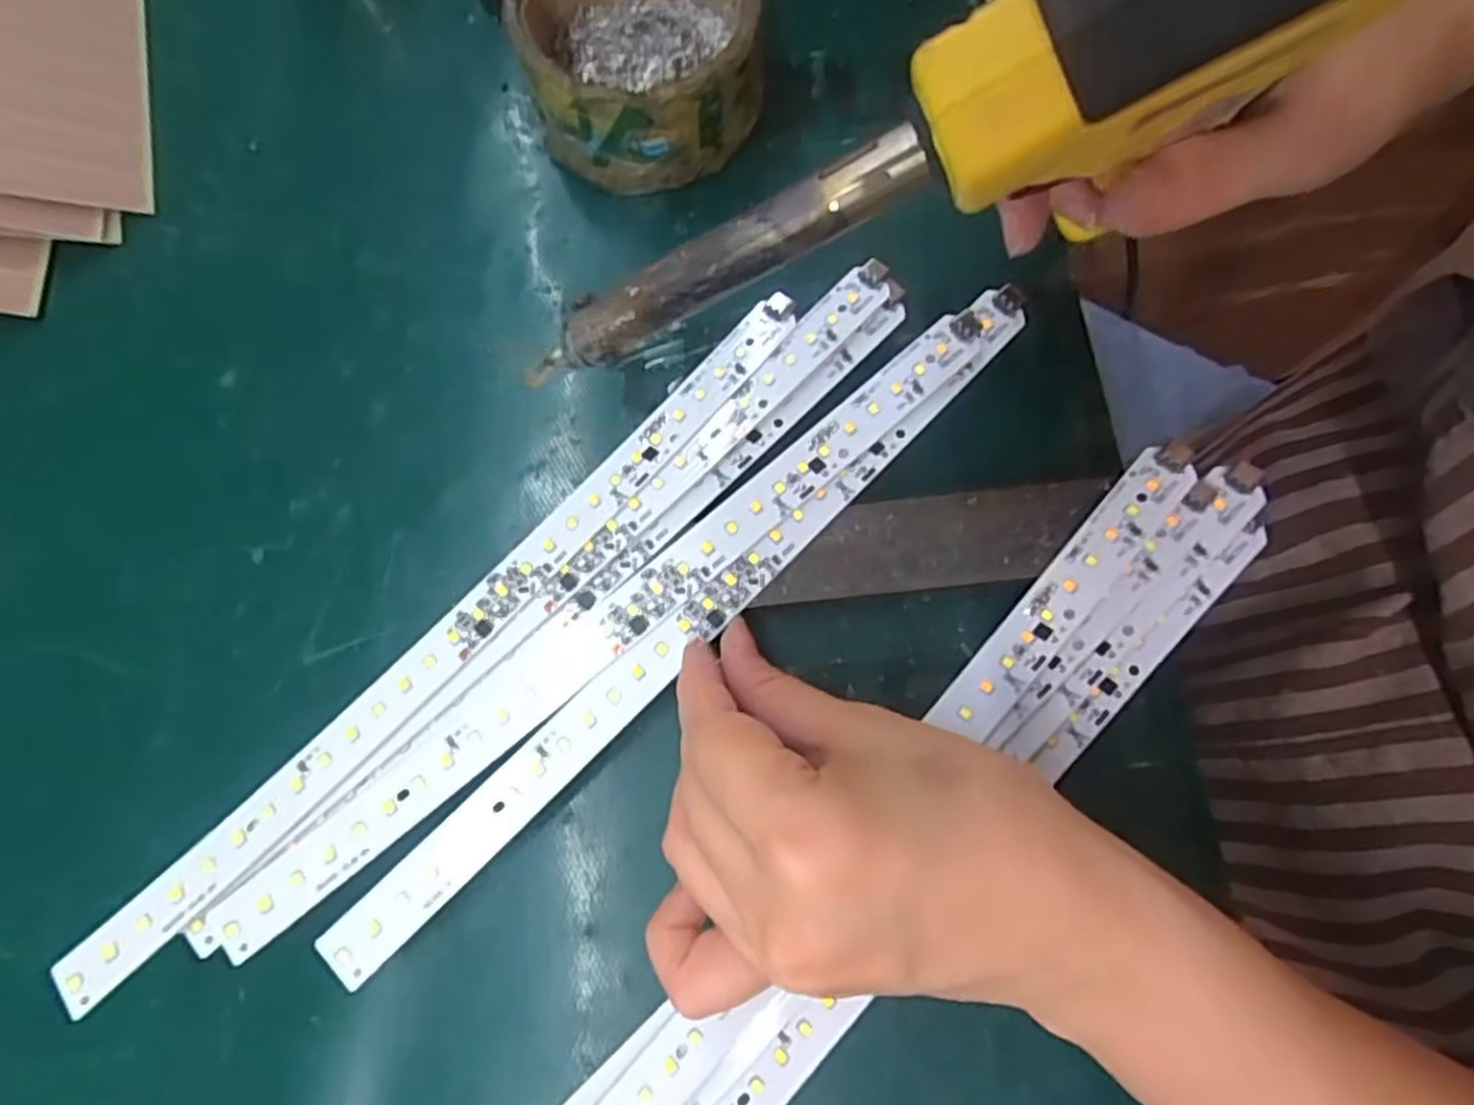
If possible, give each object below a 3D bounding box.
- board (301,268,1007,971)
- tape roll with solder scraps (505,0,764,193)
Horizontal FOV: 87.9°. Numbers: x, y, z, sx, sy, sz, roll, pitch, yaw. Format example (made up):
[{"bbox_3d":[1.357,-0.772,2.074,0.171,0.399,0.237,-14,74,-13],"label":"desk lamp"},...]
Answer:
[{"bbox_3d":[-0.009,0.016,0.235,0.280,0.009,0.019,-43,78,-9],"label":"board"},{"bbox_3d":[-0.036,-0.184,0.284,0.082,0.049,0.079,-12,75,-2],"label":"tape roll with solder scraps"}]

